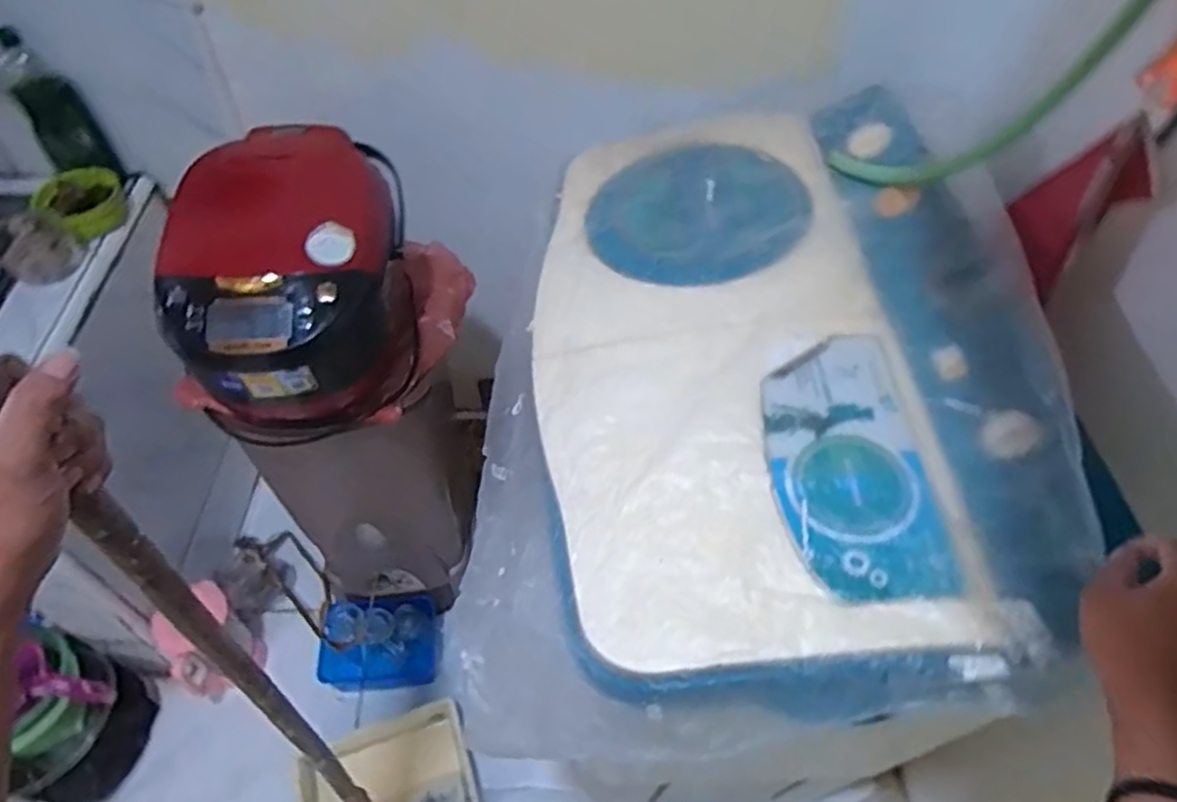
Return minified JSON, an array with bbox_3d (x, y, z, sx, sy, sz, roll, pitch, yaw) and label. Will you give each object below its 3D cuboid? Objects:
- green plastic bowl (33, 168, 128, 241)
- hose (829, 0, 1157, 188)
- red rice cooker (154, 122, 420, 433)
[{"bbox_3d":[-0.797,-0.316,1.126,0.118,0.053,0.116,1,52,-1],"label":"green plastic bowl"},{"bbox_3d":[0.404,-0.306,0.709,0.041,0.450,0.109,-27,89,-21],"label":"hose"},{"bbox_3d":[-0.366,-0.136,0.906,0.255,0.251,0.324,-11,53,-10],"label":"red rice cooker"}]

